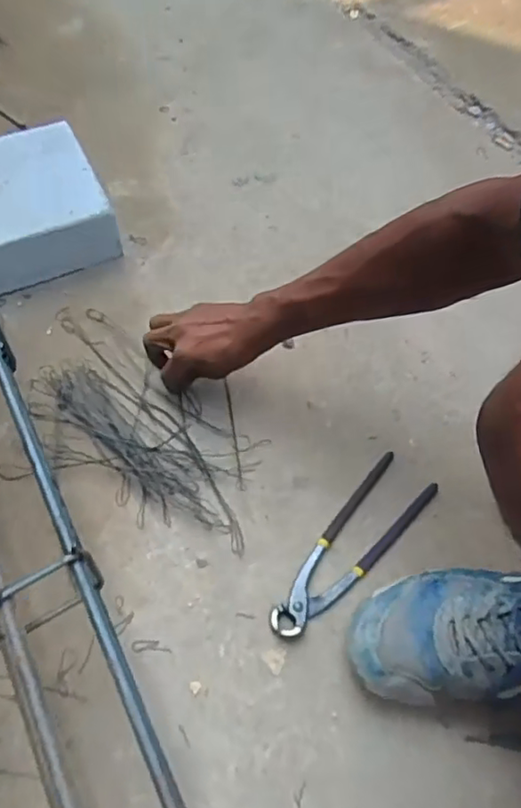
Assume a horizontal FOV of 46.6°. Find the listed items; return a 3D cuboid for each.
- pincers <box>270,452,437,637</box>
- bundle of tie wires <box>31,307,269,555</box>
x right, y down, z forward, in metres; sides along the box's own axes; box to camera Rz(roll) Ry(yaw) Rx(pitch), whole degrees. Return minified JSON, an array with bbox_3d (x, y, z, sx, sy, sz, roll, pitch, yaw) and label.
[{"bbox_3d":[0.087,0.137,0.585,0.063,0.015,0.213,38,66,18],"label":"pincers"},{"bbox_3d":[-0.128,0.017,0.643,0.297,0.019,0.168,28,63,14],"label":"bundle of tie wires"}]

